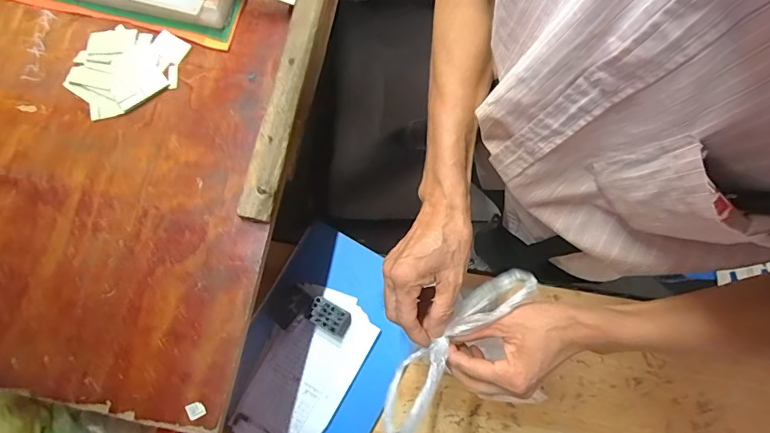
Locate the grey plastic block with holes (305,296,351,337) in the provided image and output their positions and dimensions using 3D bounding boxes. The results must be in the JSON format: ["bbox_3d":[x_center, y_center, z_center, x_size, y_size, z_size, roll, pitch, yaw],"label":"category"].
[{"bbox_3d":[-0.078,0.141,0.609,0.059,0.023,0.035,29,80,7],"label":"grey plastic block with holes"}]

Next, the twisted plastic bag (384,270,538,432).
[{"bbox_3d":[0.067,0.128,0.417,0.049,0.054,0.202,41,85,9],"label":"twisted plastic bag"}]

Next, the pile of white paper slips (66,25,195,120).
[{"bbox_3d":[-0.303,-0.179,0.504,0.133,0.010,0.110,-34,79,-6],"label":"pile of white paper slips"}]

